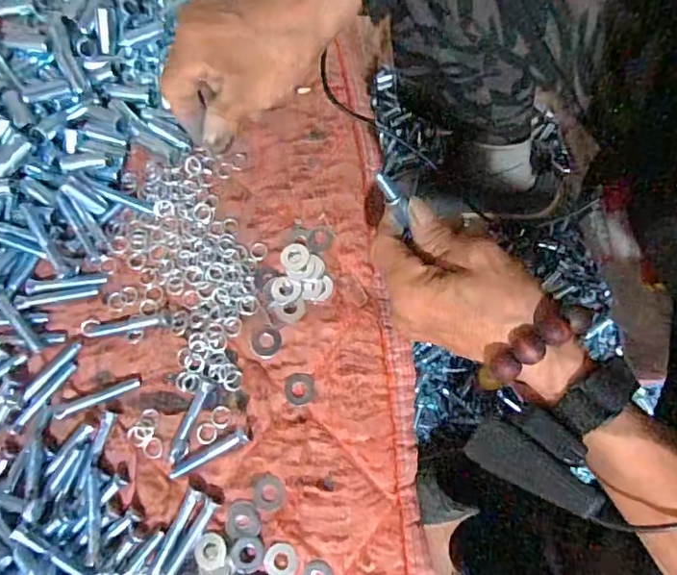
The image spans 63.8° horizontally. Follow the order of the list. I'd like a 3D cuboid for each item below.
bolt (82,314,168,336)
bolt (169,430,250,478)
[{"bbox_3d":[-0.152,0.027,0.390,0.061,0.004,0.010,-7,76,-1],"label":"bolt"},{"bbox_3d":[-0.085,0.112,0.361,0.056,0.009,0.009,-30,78,-6],"label":"bolt"}]

